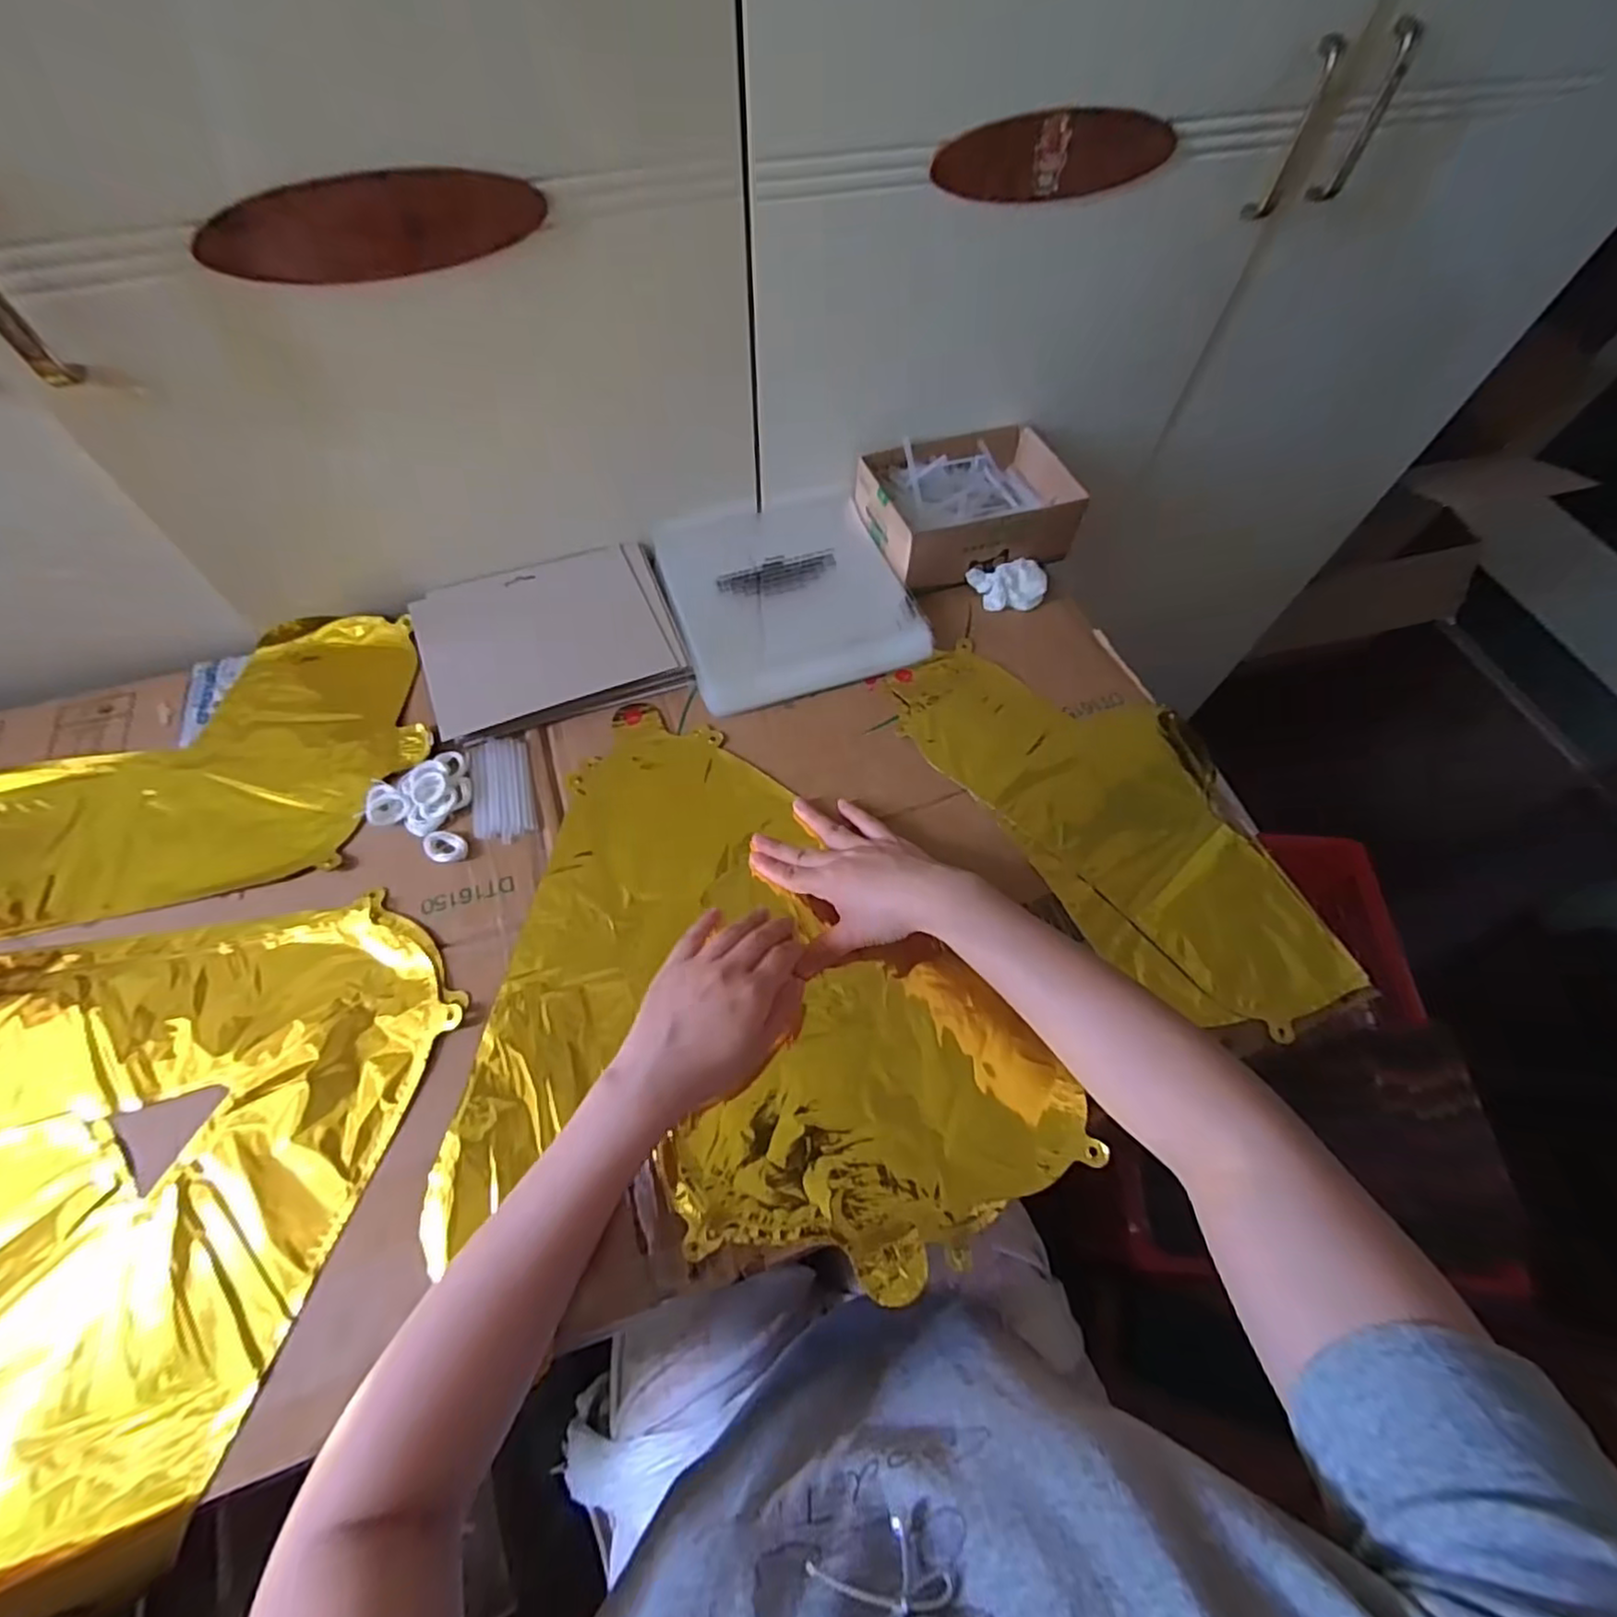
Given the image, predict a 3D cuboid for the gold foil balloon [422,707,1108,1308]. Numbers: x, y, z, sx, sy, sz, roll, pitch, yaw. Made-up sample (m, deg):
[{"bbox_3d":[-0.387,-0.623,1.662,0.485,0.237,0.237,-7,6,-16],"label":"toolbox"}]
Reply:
[{"bbox_3d":[-0.019,0.105,0.479,0.377,0.019,0.362,4,60,0],"label":"gold foil balloon"}]

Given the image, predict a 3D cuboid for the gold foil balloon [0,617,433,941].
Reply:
[{"bbox_3d":[-0.510,-0.030,0.526,0.395,0.025,0.244,-13,62,-10],"label":"gold foil balloon"}]

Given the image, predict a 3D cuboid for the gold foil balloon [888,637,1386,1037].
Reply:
[{"bbox_3d":[0.245,-0.003,0.539,0.198,0.034,0.384,-30,66,-18],"label":"gold foil balloon"}]

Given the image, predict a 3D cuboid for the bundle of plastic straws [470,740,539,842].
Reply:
[{"bbox_3d":[-0.236,-0.016,0.524,0.044,0.004,0.091,-14,62,-10],"label":"bundle of plastic straws"}]

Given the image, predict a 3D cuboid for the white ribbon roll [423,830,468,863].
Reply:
[{"bbox_3d":[-0.264,0.028,0.498,0.031,0.004,0.025,9,60,3],"label":"white ribbon roll"}]

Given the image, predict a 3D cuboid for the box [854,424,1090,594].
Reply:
[{"bbox_3d":[0.150,-0.289,0.649,0.189,0.054,0.142,-20,63,-13],"label":"box"}]

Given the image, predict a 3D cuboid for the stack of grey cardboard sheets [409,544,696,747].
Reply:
[{"bbox_3d":[-0.220,-0.151,0.585,0.202,0.018,0.167,-17,62,-12],"label":"stack of grey cardboard sheets"}]

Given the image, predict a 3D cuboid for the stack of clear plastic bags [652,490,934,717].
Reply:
[{"bbox_3d":[-0.025,-0.205,0.633,0.203,0.018,0.235,-17,62,-12],"label":"stack of clear plastic bags"}]

